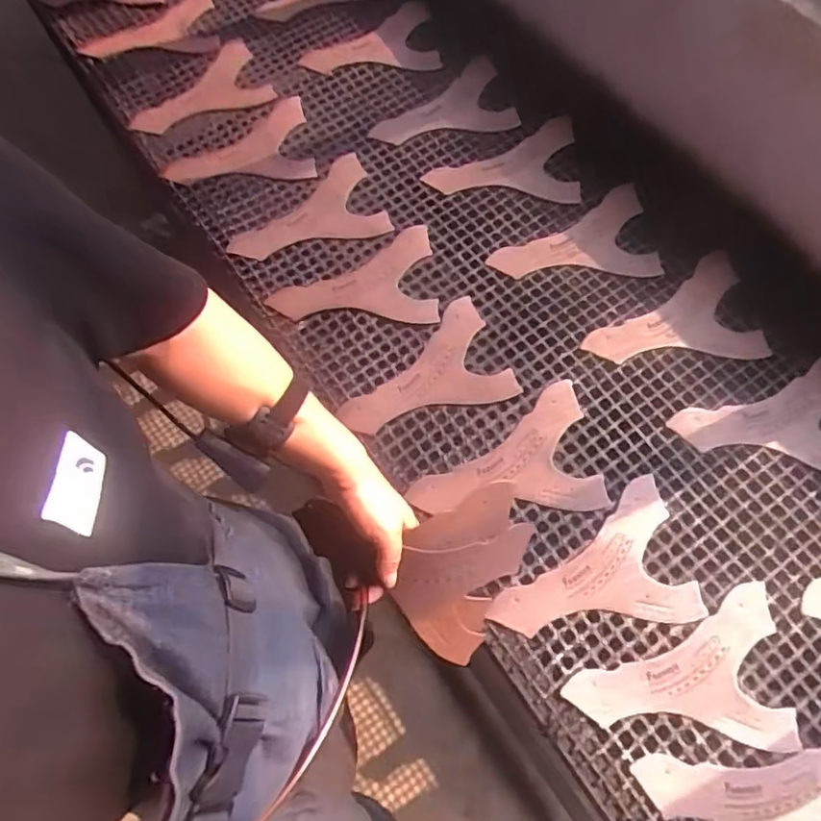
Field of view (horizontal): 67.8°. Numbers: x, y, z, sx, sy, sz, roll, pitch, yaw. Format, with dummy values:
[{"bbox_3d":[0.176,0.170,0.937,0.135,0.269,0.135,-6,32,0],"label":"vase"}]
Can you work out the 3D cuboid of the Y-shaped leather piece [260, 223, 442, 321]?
[{"bbox_3d":[-0.078,-0.176,0.815,0.214,0.008,0.149,-6,66,-1],"label":"Y-shaped leather piece"}]

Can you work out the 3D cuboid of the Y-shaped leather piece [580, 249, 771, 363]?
[{"bbox_3d":[0.322,-0.123,0.774,0.219,0.009,0.149,-7,63,-4],"label":"Y-shaped leather piece"}]

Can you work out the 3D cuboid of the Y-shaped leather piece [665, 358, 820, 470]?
[{"bbox_3d":[0.419,0.004,0.723,0.218,0.007,0.147,1,69,2],"label":"Y-shaped leather piece"}]

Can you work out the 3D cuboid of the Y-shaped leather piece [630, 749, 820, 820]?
[{"bbox_3d":[0.329,0.354,0.578,0.215,0.005,0.146,16,68,9],"label":"Y-shaped leather piece"}]

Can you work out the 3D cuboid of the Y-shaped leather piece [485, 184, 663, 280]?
[{"bbox_3d":[0.215,-0.235,0.833,0.218,0.007,0.146,-6,66,-1],"label":"Y-shaped leather piece"}]

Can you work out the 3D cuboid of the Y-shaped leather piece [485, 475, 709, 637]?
[{"bbox_3d":[0.187,0.168,0.658,0.216,0.005,0.149,-12,66,-3],"label":"Y-shaped leather piece"}]

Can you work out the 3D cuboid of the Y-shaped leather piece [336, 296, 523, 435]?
[{"bbox_3d":[0.010,-0.047,0.758,0.208,0.010,0.146,-21,62,-6],"label":"Y-shaped leather piece"}]

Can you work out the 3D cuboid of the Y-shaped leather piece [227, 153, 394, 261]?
[{"bbox_3d":[-0.121,-0.259,0.851,0.227,0.014,0.137,-42,66,-17],"label":"Y-shaped leather piece"}]

